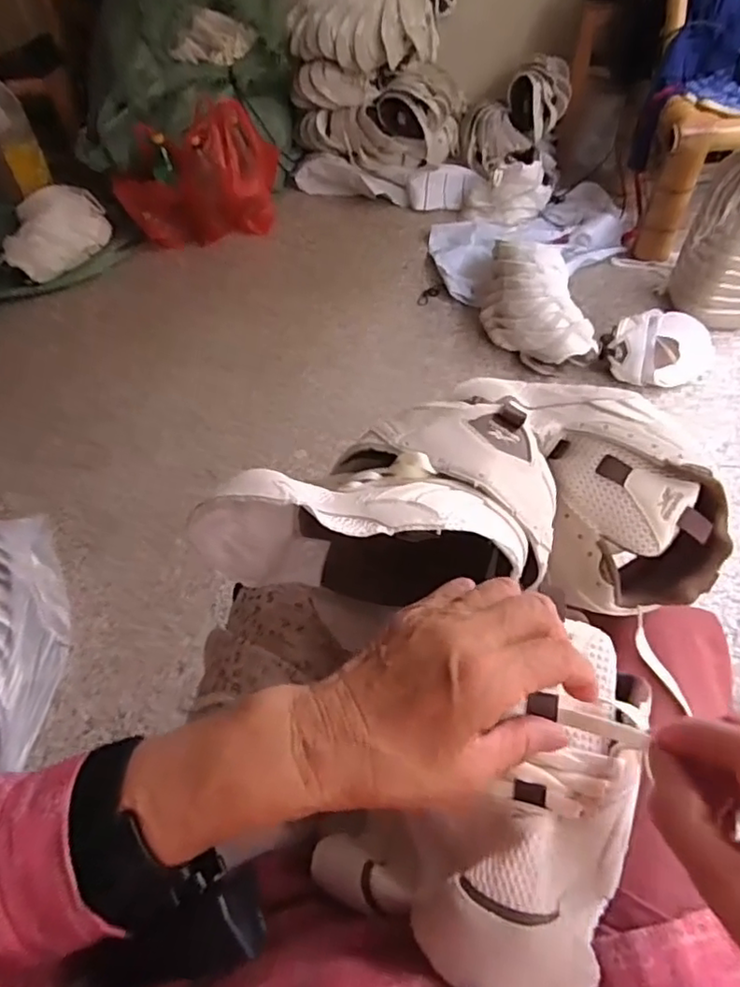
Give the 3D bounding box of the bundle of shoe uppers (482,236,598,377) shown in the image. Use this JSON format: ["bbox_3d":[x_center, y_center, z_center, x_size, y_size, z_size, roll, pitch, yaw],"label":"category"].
[{"bbox_3d":[0.338,-0.407,1.293,0.189,0.125,0.328,-6,52,-2],"label":"bundle of shoe uppers"}]

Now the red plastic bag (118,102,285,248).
[{"bbox_3d":[-0.432,-0.797,1.553,0.403,0.236,0.177,-10,52,-5],"label":"red plastic bag"}]

